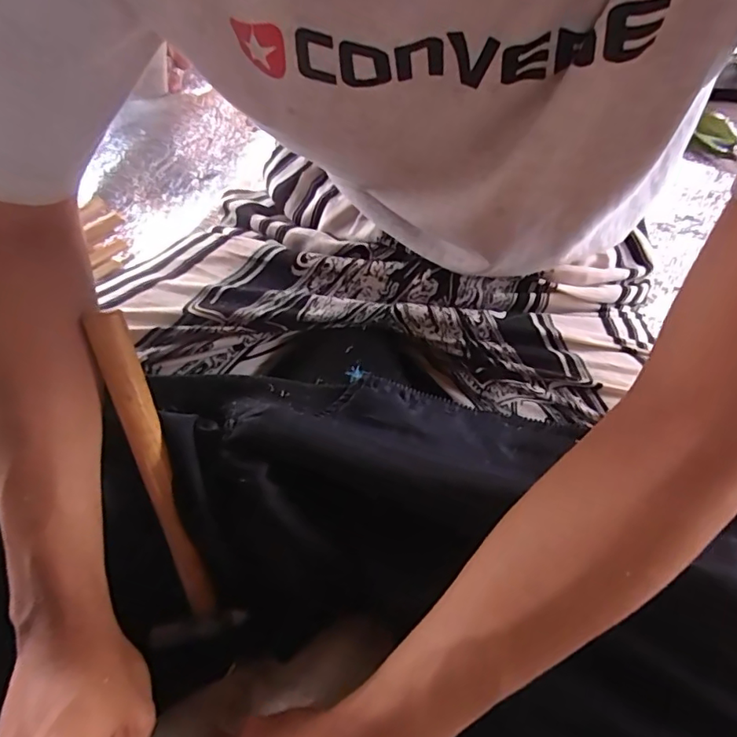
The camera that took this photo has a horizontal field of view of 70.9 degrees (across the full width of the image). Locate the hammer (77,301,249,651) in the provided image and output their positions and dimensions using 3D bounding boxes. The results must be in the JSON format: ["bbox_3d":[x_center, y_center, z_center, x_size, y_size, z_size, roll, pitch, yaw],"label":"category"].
[{"bbox_3d":[-0.153,0.087,0.378,0.060,0.259,0.026,-10,18,-6],"label":"hammer"}]

